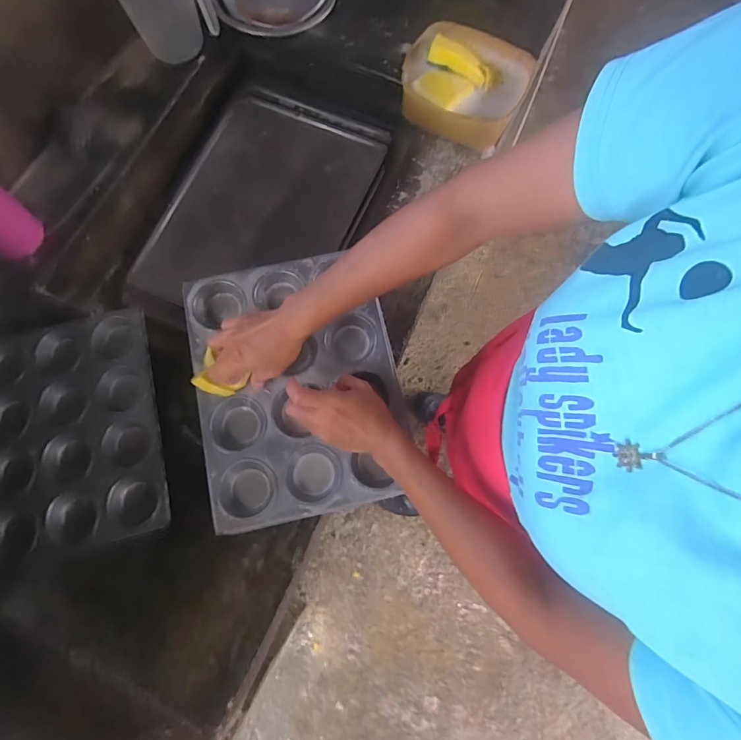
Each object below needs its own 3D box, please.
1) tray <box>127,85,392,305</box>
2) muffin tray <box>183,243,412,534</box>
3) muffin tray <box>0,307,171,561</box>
[{"bbox_3d":[-0.193,-0.320,0.791,0.341,0.041,0.486,23,76,5],"label":"tray"},{"bbox_3d":[-0.091,0.014,0.524,0.243,0.033,0.319,-11,76,-4],"label":"muffin tray"},{"bbox_3d":[-0.417,0.080,0.583,0.233,0.031,0.318,-14,76,-5],"label":"muffin tray"}]

